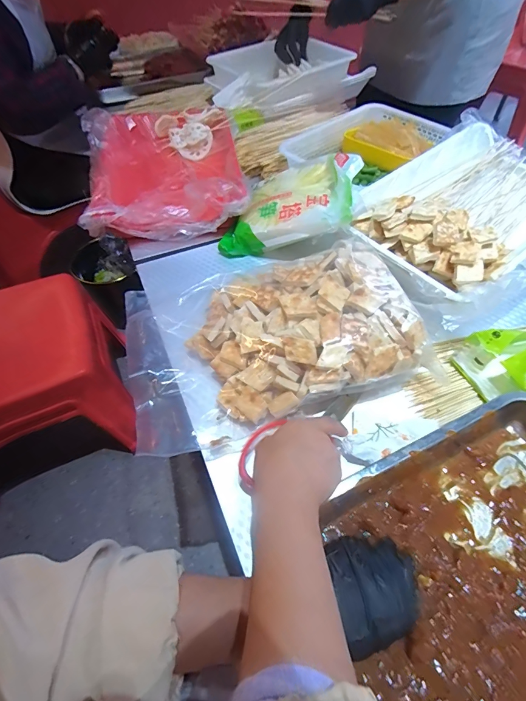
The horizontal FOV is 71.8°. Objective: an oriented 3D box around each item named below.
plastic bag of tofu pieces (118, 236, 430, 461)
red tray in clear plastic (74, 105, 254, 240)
[{"bbox_3d":[-0.002,-0.038,0.472,0.355,0.096,0.260,-17,56,-11],"label":"plastic bag of tofu pieces"},{"bbox_3d":[-0.190,-0.362,0.704,0.279,0.089,0.395,-11,55,-7],"label":"red tray in clear plastic"}]

